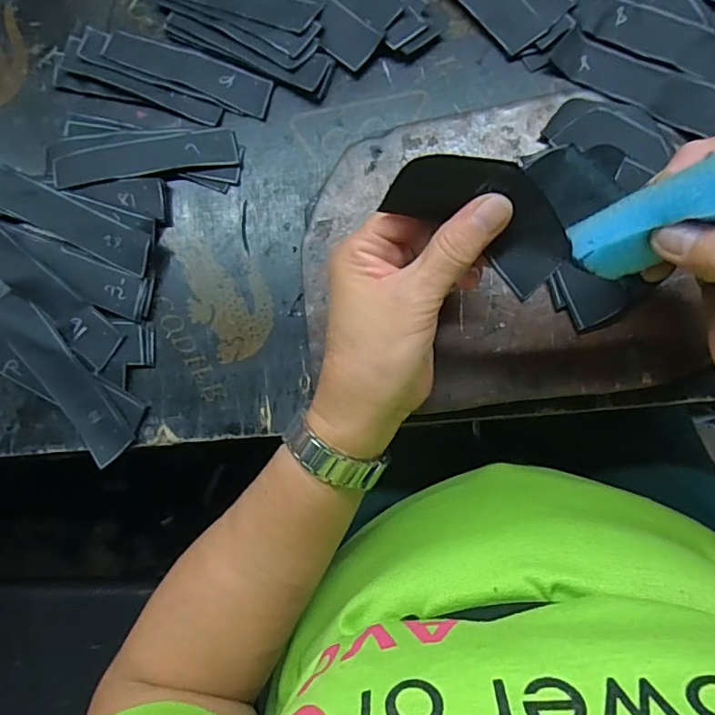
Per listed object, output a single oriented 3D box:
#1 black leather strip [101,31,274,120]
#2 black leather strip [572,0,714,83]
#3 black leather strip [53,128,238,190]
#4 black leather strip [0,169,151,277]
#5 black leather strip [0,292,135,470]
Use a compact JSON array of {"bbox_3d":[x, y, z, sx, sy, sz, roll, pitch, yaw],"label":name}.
[{"bbox_3d":[-0.116,-0.194,0.345,0.121,0.004,0.025,21,88,8],"label":"black leather strip"},{"bbox_3d":[0.192,-0.191,0.308,0.125,0.005,0.030,31,93,11],"label":"black leather strip"},{"bbox_3d":[-0.142,-0.133,0.340,0.123,0.007,0.025,-9,84,3],"label":"black leather strip"},{"bbox_3d":[-0.191,-0.091,0.338,0.127,0.004,0.026,25,90,9],"label":"black leather strip"},{"bbox_3d":[-0.193,0.009,0.334,0.031,0.009,0.133,-40,82,2],"label":"black leather strip"}]

